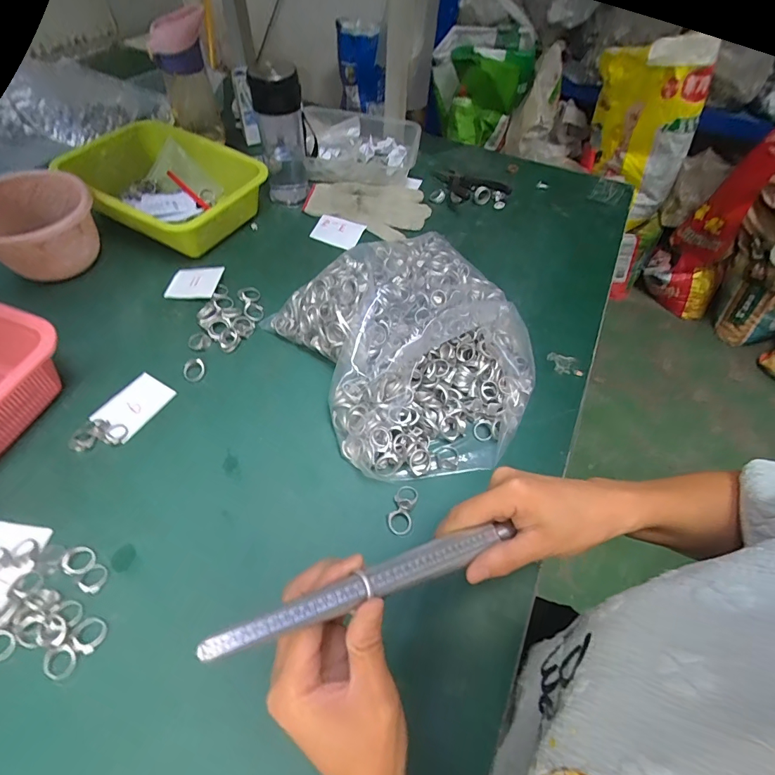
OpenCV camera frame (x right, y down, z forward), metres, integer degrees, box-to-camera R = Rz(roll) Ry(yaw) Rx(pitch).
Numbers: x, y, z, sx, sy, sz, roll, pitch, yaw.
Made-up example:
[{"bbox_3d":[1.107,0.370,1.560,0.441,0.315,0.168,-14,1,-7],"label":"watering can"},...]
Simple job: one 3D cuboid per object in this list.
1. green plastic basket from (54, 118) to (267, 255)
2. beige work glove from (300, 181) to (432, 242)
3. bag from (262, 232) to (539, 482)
[{"bbox_3d":[-0.360,-0.313,0.647,0.299,0.071,0.198,28,58,14],"label":"green plastic basket"},{"bbox_3d":[-0.032,-0.305,0.695,0.197,0.022,0.123,21,56,10],"label":"beige work glove"},{"bbox_3d":[0.035,-0.058,0.500,0.268,0.080,0.319,-25,61,-20],"label":"bag"}]

